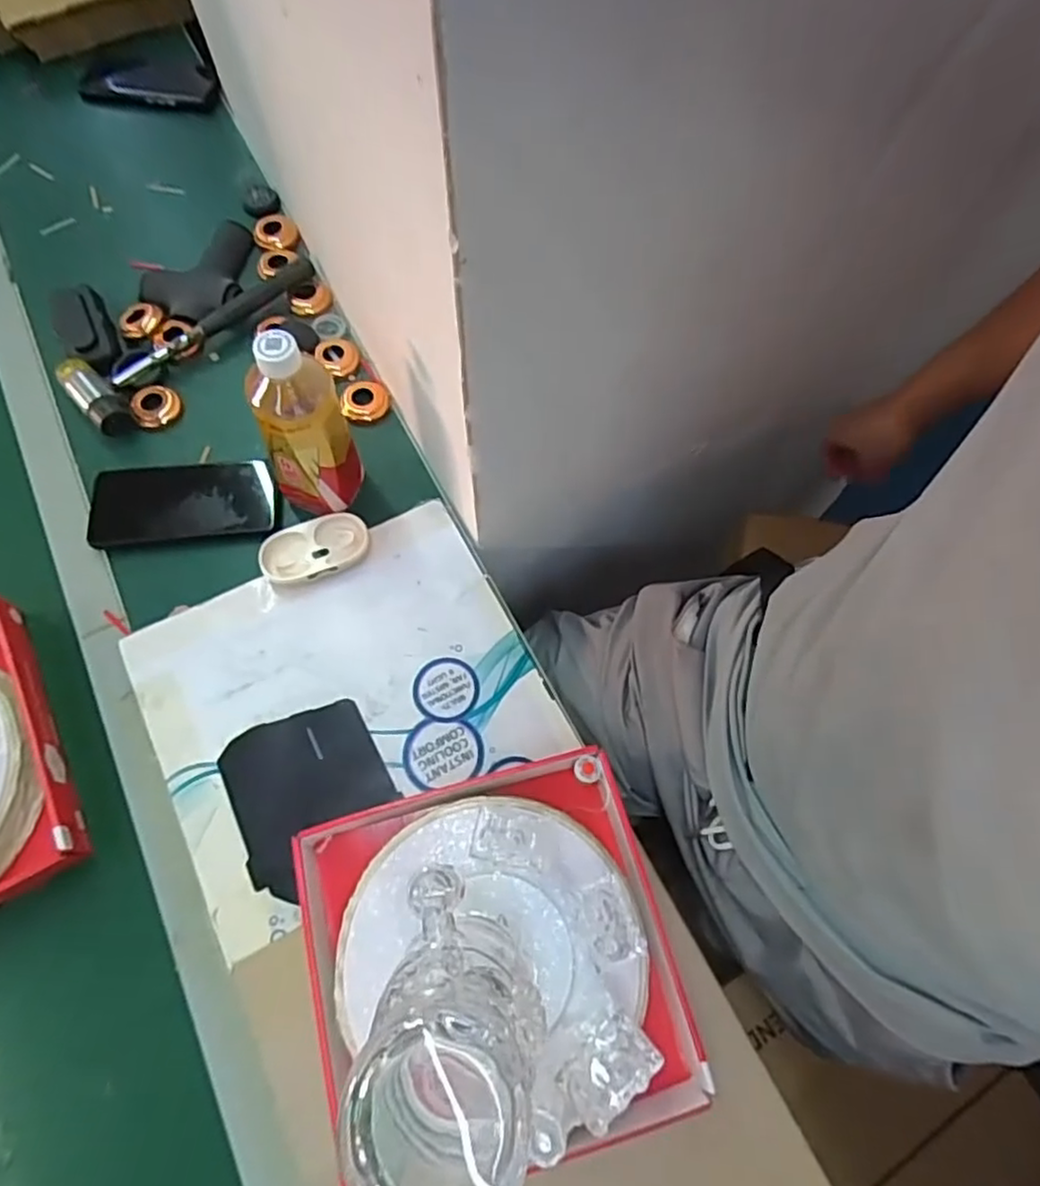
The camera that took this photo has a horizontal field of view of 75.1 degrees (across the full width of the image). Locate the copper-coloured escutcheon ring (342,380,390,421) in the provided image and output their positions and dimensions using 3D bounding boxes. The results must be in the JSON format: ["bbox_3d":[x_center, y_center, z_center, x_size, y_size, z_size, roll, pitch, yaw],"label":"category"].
[{"bbox_3d":[-0.157,-0.195,0.686,0.047,0.018,0.045,1,68,-2],"label":"copper-coloured escutcheon ring"}]

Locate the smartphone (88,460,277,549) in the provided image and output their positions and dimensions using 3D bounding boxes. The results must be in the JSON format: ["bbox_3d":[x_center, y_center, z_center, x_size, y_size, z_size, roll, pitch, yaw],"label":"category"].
[{"bbox_3d":[-0.312,-0.086,0.627,0.162,0.011,0.082,-6,68,-4],"label":"smartphone"}]

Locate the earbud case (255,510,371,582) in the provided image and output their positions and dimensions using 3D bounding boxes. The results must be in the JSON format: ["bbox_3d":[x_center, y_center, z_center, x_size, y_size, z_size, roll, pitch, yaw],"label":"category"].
[{"bbox_3d":[-0.184,-0.038,0.610,0.095,0.017,0.054,-22,70,-10],"label":"earbud case"}]

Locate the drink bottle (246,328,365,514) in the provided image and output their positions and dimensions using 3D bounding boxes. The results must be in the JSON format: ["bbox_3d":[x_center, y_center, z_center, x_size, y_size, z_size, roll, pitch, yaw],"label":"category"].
[{"bbox_3d":[-0.179,-0.132,0.557,0.071,0.181,0.059,-19,70,-9],"label":"drink bottle"}]

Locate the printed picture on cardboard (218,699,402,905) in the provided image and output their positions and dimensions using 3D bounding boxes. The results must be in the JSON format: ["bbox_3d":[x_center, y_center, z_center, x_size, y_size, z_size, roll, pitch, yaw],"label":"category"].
[{"bbox_3d":[-0.170,0.156,0.544,0.119,0.006,0.124,-28,71,-12],"label":"printed picture on cardboard"}]

